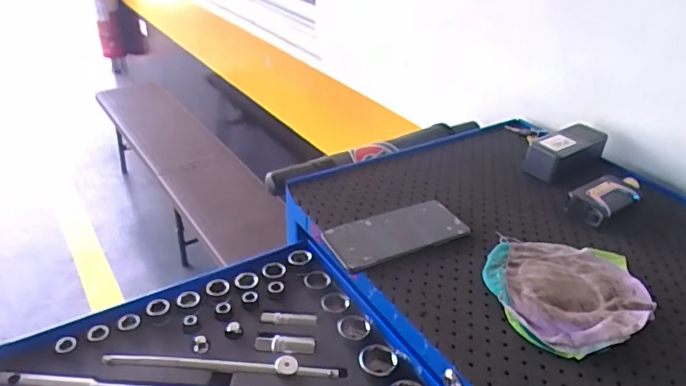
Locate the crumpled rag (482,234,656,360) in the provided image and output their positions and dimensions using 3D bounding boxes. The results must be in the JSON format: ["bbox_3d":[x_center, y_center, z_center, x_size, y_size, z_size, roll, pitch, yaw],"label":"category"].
[{"bbox_3d":[0.227,0.096,0.502,0.154,0.025,0.157,9,33,9],"label":"crumpled rag"}]

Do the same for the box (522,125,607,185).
[{"bbox_3d":[0.323,-0.059,0.721,0.124,0.048,0.056,-16,37,-28],"label":"box"}]

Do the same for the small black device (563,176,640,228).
[{"bbox_3d":[0.344,0.005,0.643,0.113,0.026,0.049,-17,37,-29],"label":"small black device"}]

